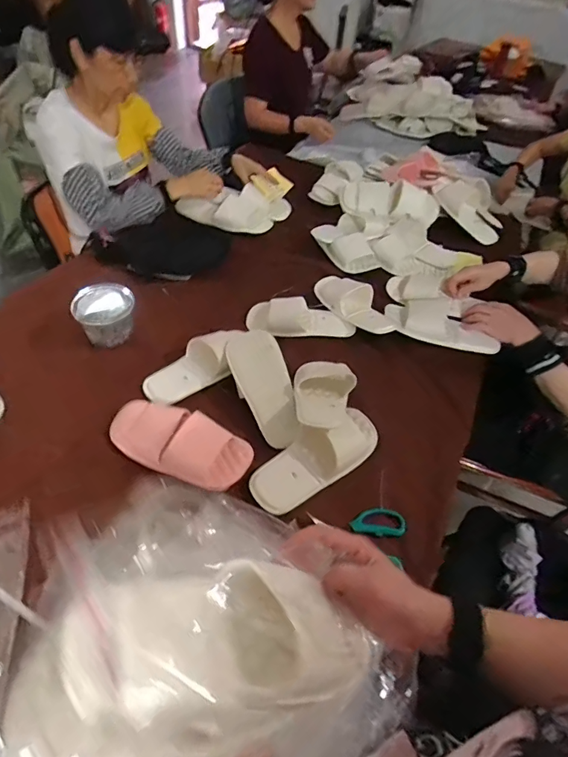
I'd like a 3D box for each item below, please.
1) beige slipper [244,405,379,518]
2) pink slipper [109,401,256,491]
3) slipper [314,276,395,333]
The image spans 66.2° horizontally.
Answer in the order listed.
[{"bbox_3d":[0.057,0.122,0.718,0.249,0.061,0.095,-24,53,-24],"label":"beige slipper"},{"bbox_3d":[-0.175,0.101,0.708,0.248,0.055,0.102,22,49,15],"label":"pink slipper"},{"bbox_3d":[0.157,-0.170,0.971,0.093,0.047,0.217,-26,57,-26],"label":"slipper"}]

